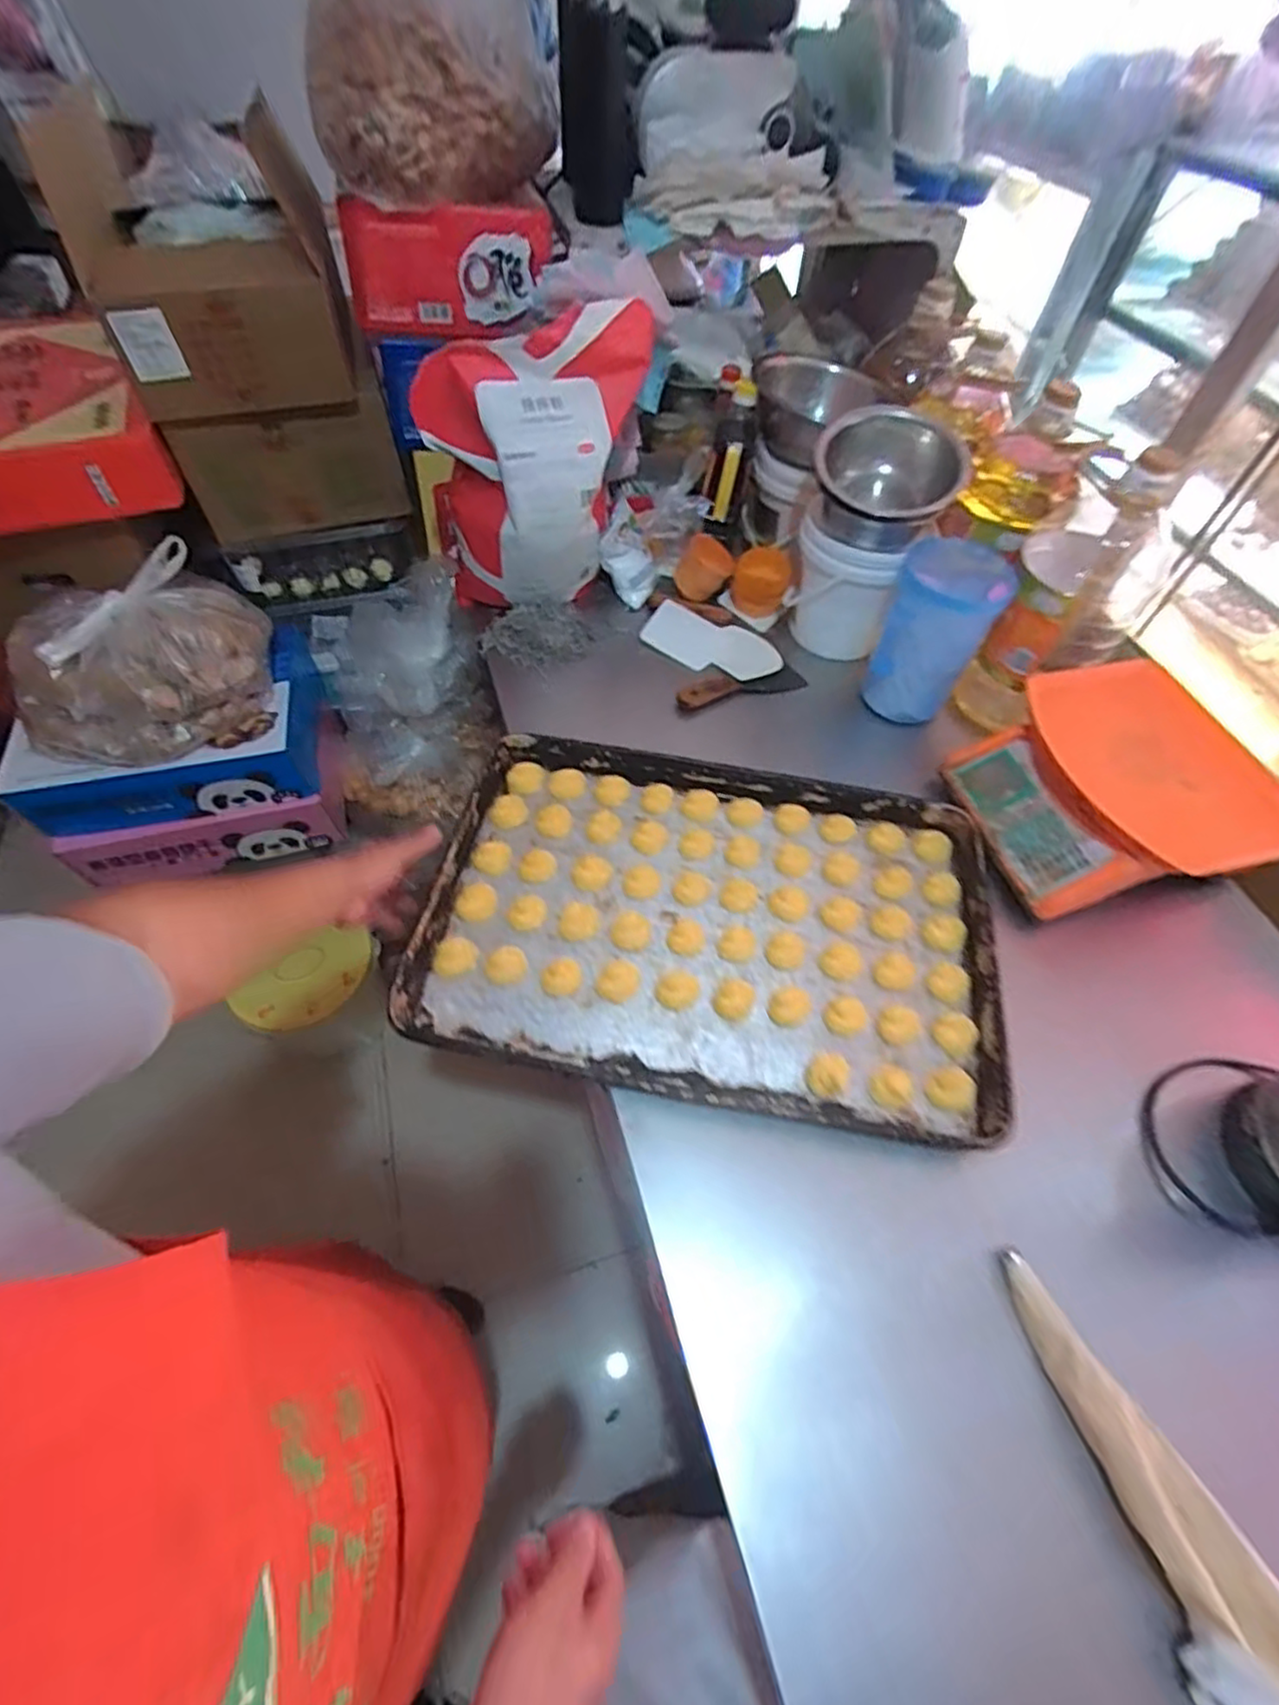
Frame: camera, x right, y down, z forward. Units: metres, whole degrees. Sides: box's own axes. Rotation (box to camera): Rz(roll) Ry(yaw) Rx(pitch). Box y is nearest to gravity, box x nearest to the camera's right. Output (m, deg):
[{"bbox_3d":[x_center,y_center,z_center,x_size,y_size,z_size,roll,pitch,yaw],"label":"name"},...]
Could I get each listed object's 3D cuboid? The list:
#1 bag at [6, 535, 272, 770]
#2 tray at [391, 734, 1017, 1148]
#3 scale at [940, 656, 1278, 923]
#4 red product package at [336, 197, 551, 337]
[{"bbox_3d":[-0.689,-0.274,0.946,0.331,0.177,0.236,-35,64,-24],"label":"bag"},{"bbox_3d":[0.077,0.065,0.754,0.578,0.045,0.400,11,56,4],"label":"tray"},{"bbox_3d":[0.533,-0.070,0.790,0.270,0.104,0.279,-12,57,-12],"label":"scale"},{"bbox_3d":[-0.237,-0.734,0.876,0.254,0.125,0.047,-8,56,-9],"label":"red product package"}]

